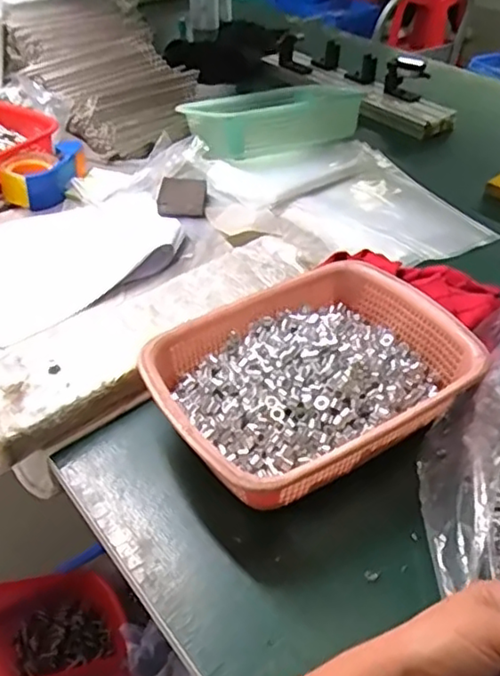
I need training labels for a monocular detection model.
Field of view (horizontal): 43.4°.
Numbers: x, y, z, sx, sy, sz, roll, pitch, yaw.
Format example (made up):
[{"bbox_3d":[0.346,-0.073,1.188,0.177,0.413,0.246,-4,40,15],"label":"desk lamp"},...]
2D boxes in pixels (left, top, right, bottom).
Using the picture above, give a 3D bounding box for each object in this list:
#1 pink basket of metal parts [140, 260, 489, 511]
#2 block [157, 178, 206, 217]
[{"bbox_3d":[0.059,0.043,0.618,0.292,0.077,0.218,-25,47,-27],"label":"pink basket of metal parts"},{"bbox_3d":[-0.102,-0.213,0.948,0.069,0.024,0.097,-3,40,-3],"label":"block"}]

